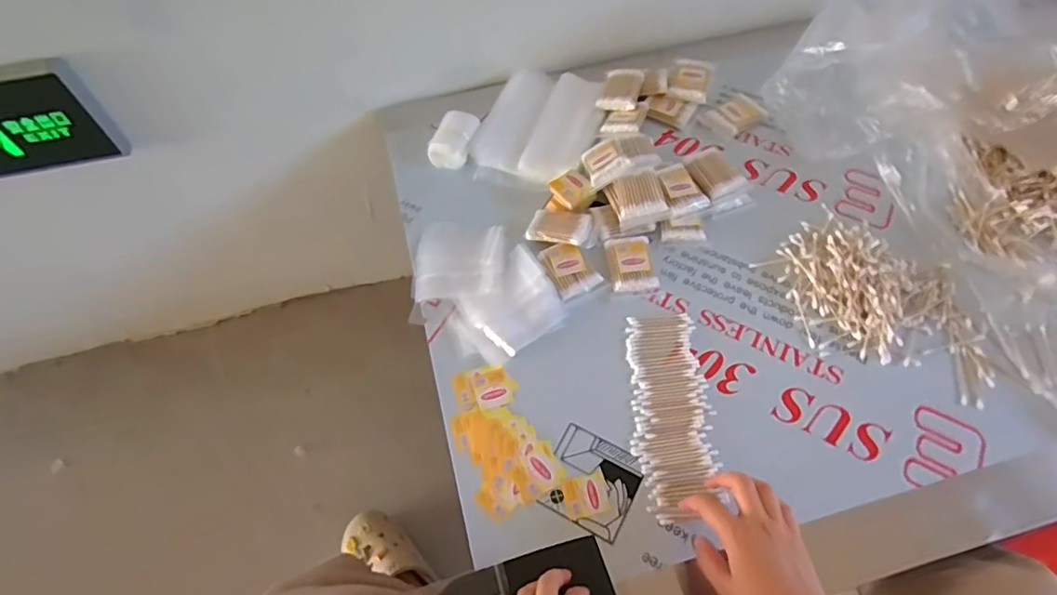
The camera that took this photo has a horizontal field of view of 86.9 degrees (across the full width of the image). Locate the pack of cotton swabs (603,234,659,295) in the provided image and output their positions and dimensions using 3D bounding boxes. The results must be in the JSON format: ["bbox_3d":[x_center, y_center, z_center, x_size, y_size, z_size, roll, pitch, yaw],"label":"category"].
[{"bbox_3d":[0.129,-0.045,0.701,0.057,0.019,0.080,-7,61,-2],"label":"pack of cotton swabs"}]

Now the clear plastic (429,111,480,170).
[{"bbox_3d":[-0.107,-0.232,0.808,0.054,0.033,0.080,15,63,10],"label":"clear plastic"}]

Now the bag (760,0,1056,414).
[{"bbox_3d":[0.579,-0.160,0.630,0.302,0.238,0.545,-31,65,-14],"label":"bag"}]

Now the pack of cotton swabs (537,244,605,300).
[{"bbox_3d":[0.051,-0.037,0.698,0.056,0.016,0.076,-26,63,-12],"label":"pack of cotton swabs"}]

